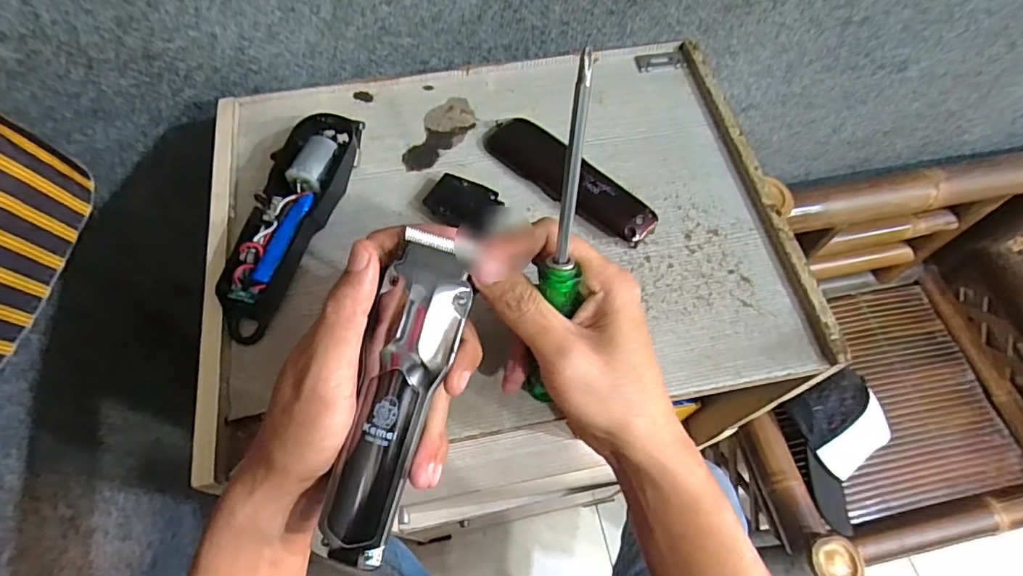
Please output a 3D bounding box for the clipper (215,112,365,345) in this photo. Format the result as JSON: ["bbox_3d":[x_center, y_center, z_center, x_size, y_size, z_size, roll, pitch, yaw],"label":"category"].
[{"bbox_3d":[-0.154,-0.048,0.373,0.046,0.035,0.166,15,63,7],"label":"clipper"}]

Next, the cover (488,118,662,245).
[{"bbox_3d":[0.041,-0.085,0.402,0.042,0.019,0.149,-40,70,-19],"label":"cover"}]

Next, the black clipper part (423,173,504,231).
[{"bbox_3d":[-0.035,-0.061,0.388,0.049,0.009,0.035,25,64,12],"label":"black clipper part"}]

